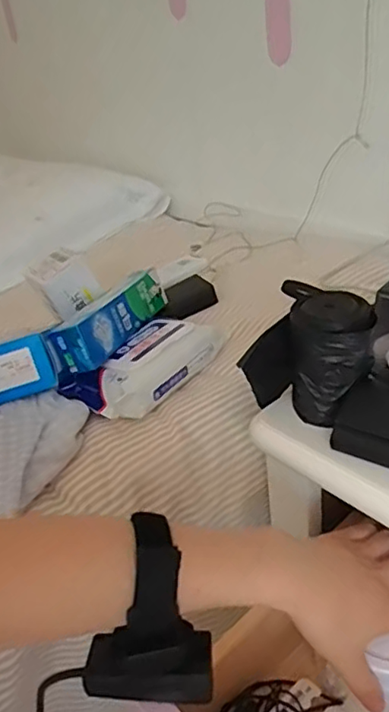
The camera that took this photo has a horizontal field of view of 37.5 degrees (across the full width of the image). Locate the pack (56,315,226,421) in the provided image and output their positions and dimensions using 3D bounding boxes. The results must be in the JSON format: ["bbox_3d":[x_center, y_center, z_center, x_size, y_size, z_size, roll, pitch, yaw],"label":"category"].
[{"bbox_3d":[-0.046,0.008,0.565,0.090,0.046,0.155,19,40,37],"label":"pack"}]

